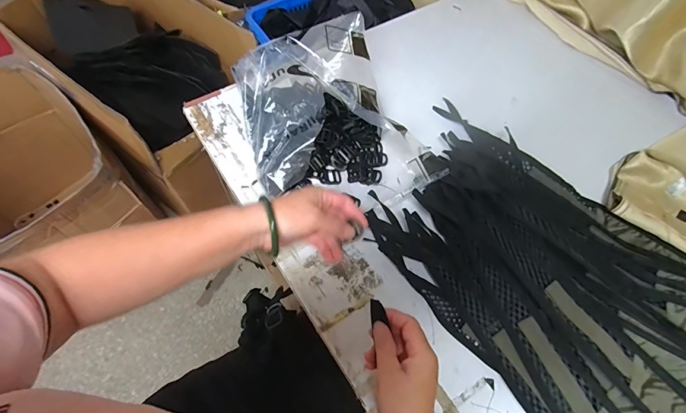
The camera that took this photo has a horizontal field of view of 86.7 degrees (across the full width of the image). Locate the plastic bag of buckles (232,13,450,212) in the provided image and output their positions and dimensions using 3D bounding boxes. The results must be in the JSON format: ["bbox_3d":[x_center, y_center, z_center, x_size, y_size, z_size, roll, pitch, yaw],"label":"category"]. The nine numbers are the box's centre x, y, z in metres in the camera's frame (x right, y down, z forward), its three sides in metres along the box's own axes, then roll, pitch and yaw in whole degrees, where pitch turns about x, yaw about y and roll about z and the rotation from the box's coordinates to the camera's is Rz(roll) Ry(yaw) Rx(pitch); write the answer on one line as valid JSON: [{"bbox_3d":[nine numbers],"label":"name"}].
[{"bbox_3d":[-0.021,-0.127,0.567,0.246,0.120,0.305,-22,66,-14],"label":"plastic bag of buckles"}]

